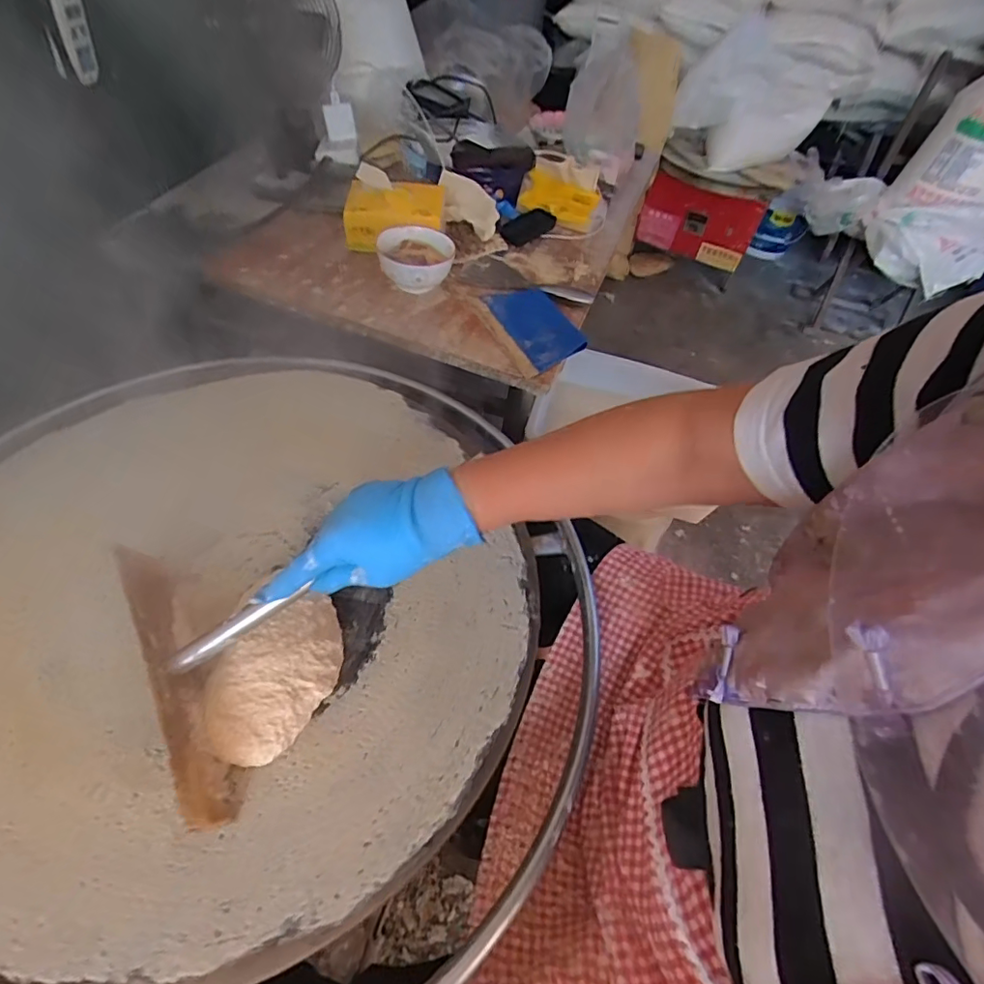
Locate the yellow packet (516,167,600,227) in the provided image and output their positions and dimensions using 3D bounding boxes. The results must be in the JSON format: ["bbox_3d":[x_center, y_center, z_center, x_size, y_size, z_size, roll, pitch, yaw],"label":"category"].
[{"bbox_3d":[0.134,-0.584,1.059,0.154,0.032,0.092,23,87,13],"label":"yellow packet"}]

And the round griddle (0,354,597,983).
[{"bbox_3d":[-0.233,0.106,0.508,0.659,0.075,0.682,3,50,-4],"label":"round griddle"}]

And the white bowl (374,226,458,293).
[{"bbox_3d":[-0.123,-0.364,0.857,0.115,0.072,0.124,4,52,-5],"label":"white bowl"}]

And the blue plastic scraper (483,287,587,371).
[{"bbox_3d":[0.071,-0.261,0.829,0.099,0.010,0.194,-24,57,-13],"label":"blue plastic scraper"}]

